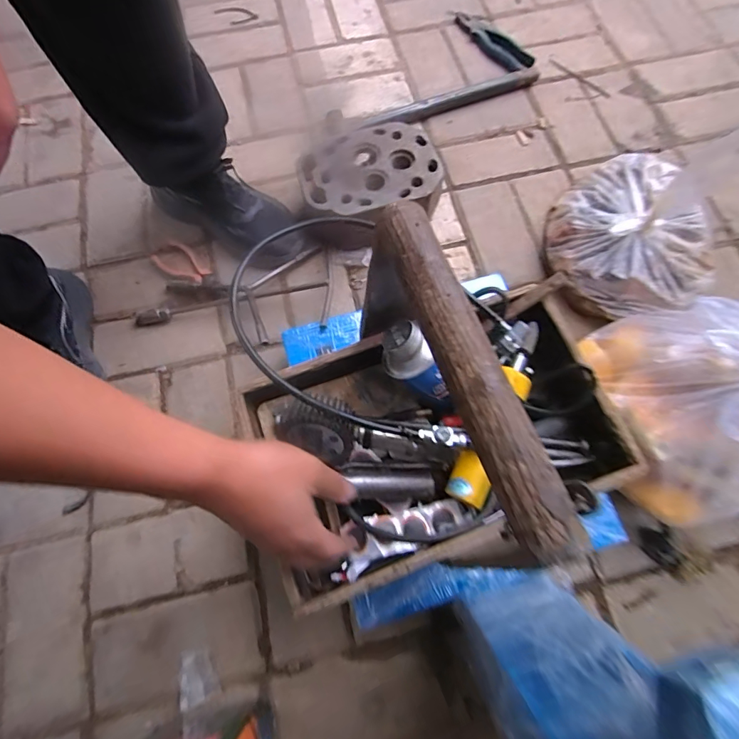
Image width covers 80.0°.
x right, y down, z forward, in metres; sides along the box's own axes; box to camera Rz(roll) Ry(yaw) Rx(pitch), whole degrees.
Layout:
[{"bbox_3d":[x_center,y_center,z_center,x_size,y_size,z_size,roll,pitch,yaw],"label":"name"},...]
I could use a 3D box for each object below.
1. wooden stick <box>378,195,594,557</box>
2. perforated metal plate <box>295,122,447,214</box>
[{"bbox_3d":[0.058,-0.007,0.266,0.030,0.021,0.232,-19,71,-7],"label":"wooden stick"},{"bbox_3d":[-0.003,-0.301,0.654,0.199,0.020,0.154,-16,71,-6],"label":"perforated metal plate"}]

